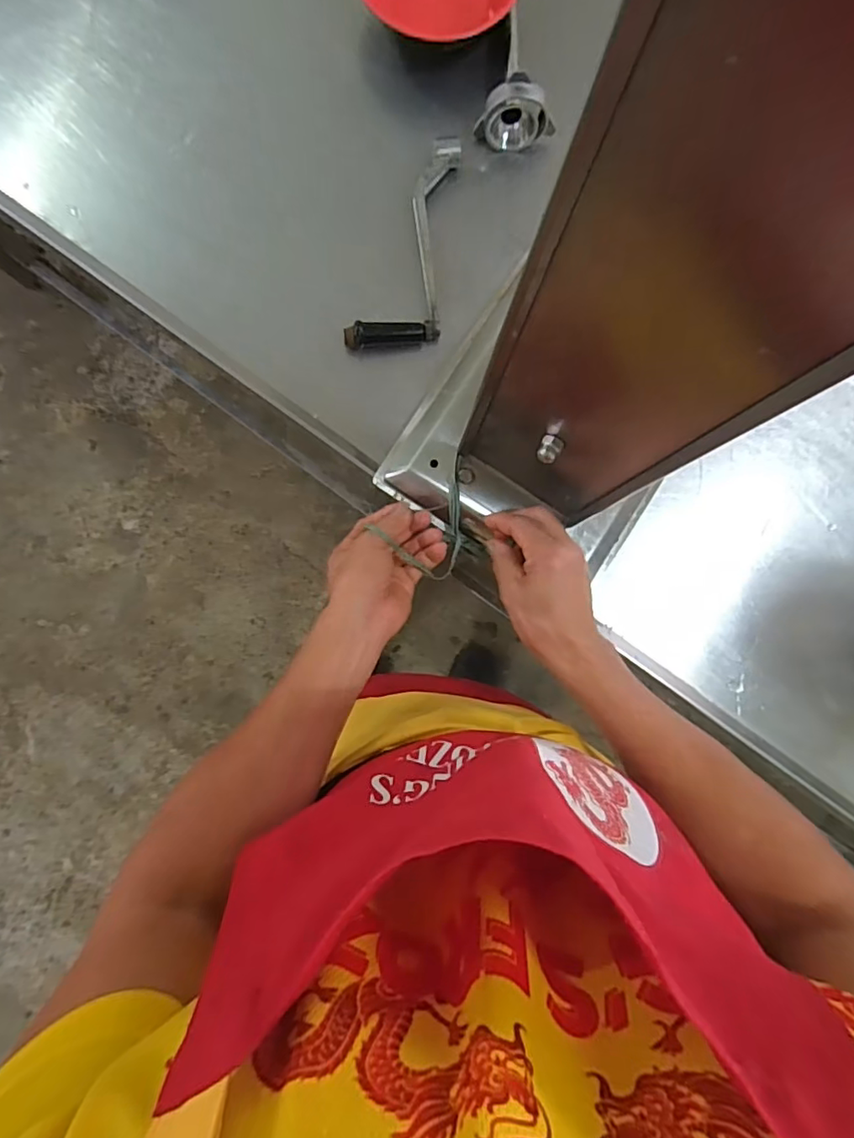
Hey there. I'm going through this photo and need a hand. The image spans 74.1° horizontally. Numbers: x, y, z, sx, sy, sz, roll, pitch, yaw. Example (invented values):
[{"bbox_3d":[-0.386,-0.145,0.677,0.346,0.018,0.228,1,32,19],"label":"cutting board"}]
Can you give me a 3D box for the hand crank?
[{"bbox_3d":[-0.015,-0.330,0.587,0.093,0.047,0.230,12,87,0],"label":"hand crank"}]

